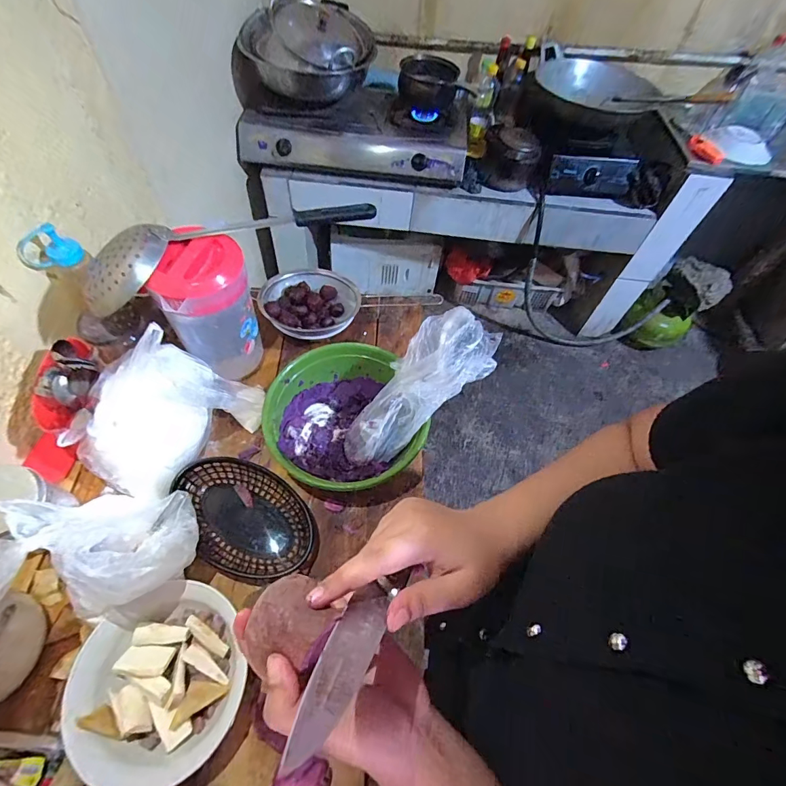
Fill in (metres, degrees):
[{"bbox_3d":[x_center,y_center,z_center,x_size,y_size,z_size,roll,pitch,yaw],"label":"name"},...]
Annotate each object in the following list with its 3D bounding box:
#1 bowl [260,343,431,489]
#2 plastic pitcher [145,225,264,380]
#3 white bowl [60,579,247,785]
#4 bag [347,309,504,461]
[{"bbox_3d":[-0.080,0.045,0.634,0.211,0.088,0.226,2,58,-4],"label":"bowl"},{"bbox_3d":[-0.266,-0.119,0.623,0.109,0.214,0.108,-12,60,-12],"label":"plastic pitcher"},{"bbox_3d":[-0.261,0.325,0.465,0.171,0.058,0.175,-12,60,-12],"label":"white bowl"},{"bbox_3d":[0.032,-0.007,0.608,0.268,0.058,0.112,-47,70,4],"label":"bag"}]

